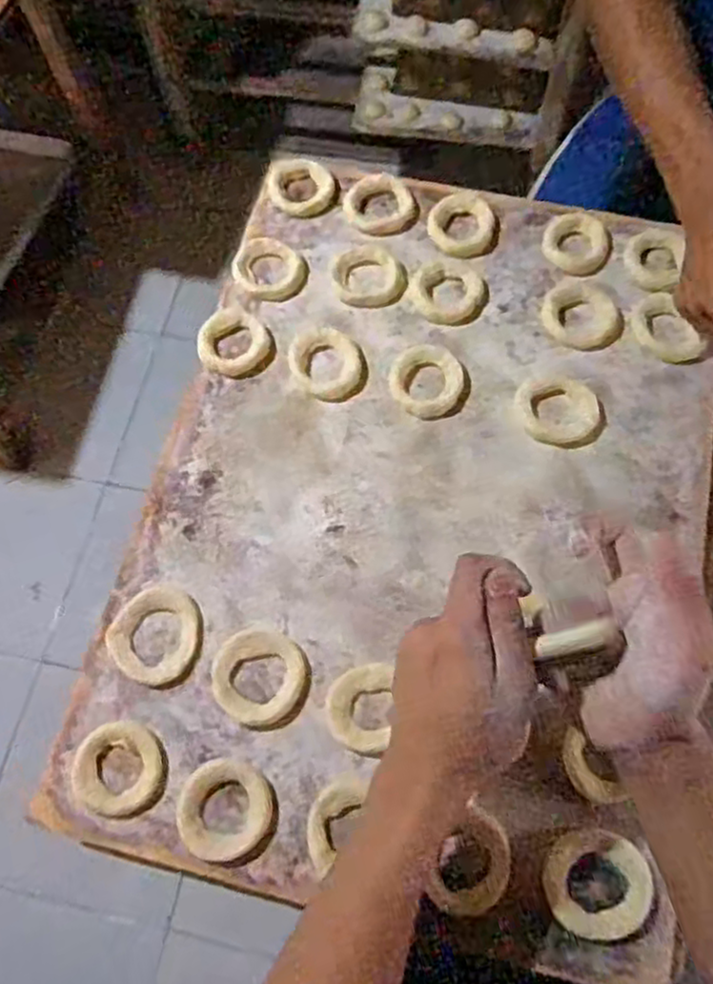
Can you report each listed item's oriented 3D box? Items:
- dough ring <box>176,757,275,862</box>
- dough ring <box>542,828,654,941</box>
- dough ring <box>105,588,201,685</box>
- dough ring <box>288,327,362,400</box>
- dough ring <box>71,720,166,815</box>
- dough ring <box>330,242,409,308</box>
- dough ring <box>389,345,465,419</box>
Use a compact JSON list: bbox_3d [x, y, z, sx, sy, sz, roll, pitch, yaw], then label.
[{"bbox_3d":[-0.086,0.208,0.482,0.060,0.012,0.060,-1,68,2],"label":"dough ring"},{"bbox_3d":[0.153,0.248,0.465,0.064,0.008,0.062,-1,68,2],"label":"dough ring"},{"bbox_3d":[-0.144,0.101,0.531,0.065,0.007,0.066,-1,68,2],"label":"dough ring"},{"bbox_3d":[-0.025,-0.109,0.611,0.055,0.009,0.065,-42,72,-13],"label":"dough ring"},{"bbox_3d":[-0.162,0.186,0.499,0.062,0.009,0.057,-1,68,2],"label":"dough ring"},{"bbox_3d":[0.011,-0.192,0.651,0.062,0.008,0.067,-18,68,-5],"label":"dough ring"},{"bbox_3d":[0.057,-0.090,0.600,0.060,0.010,0.059,-1,68,2],"label":"dough ring"}]

